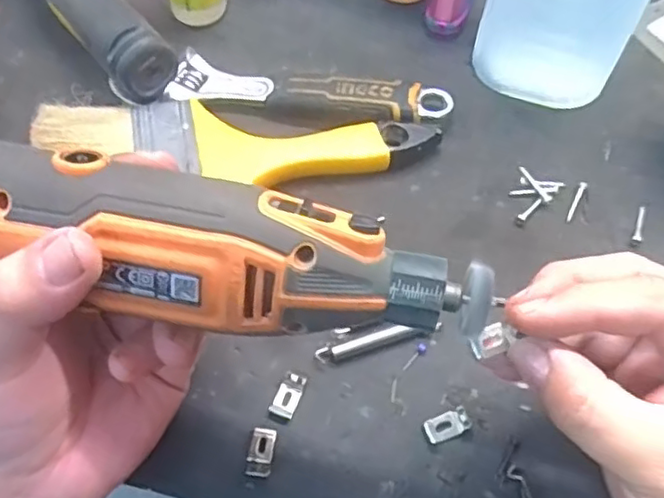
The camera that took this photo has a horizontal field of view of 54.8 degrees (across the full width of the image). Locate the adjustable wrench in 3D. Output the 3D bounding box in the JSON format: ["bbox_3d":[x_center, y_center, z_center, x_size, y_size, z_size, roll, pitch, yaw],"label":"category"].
[{"bbox_3d":[-0.013,-0.093,0.388,0.165,0.018,0.036,11,61,4],"label":"adjustable wrench"}]

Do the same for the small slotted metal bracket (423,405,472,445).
[{"bbox_3d":[0.053,0.081,0.294,0.022,0.006,0.011,-19,64,-12],"label":"small slotted metal bracket"}]

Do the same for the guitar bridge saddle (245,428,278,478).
[{"bbox_3d":[-0.032,0.090,0.285,0.011,0.006,0.021,9,61,3],"label":"guitar bridge saddle"}]

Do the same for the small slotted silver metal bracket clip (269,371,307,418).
[{"bbox_3d":[-0.020,0.068,0.300,0.011,0.004,0.021,22,63,10],"label":"small slotted silver metal bracket clip"}]

